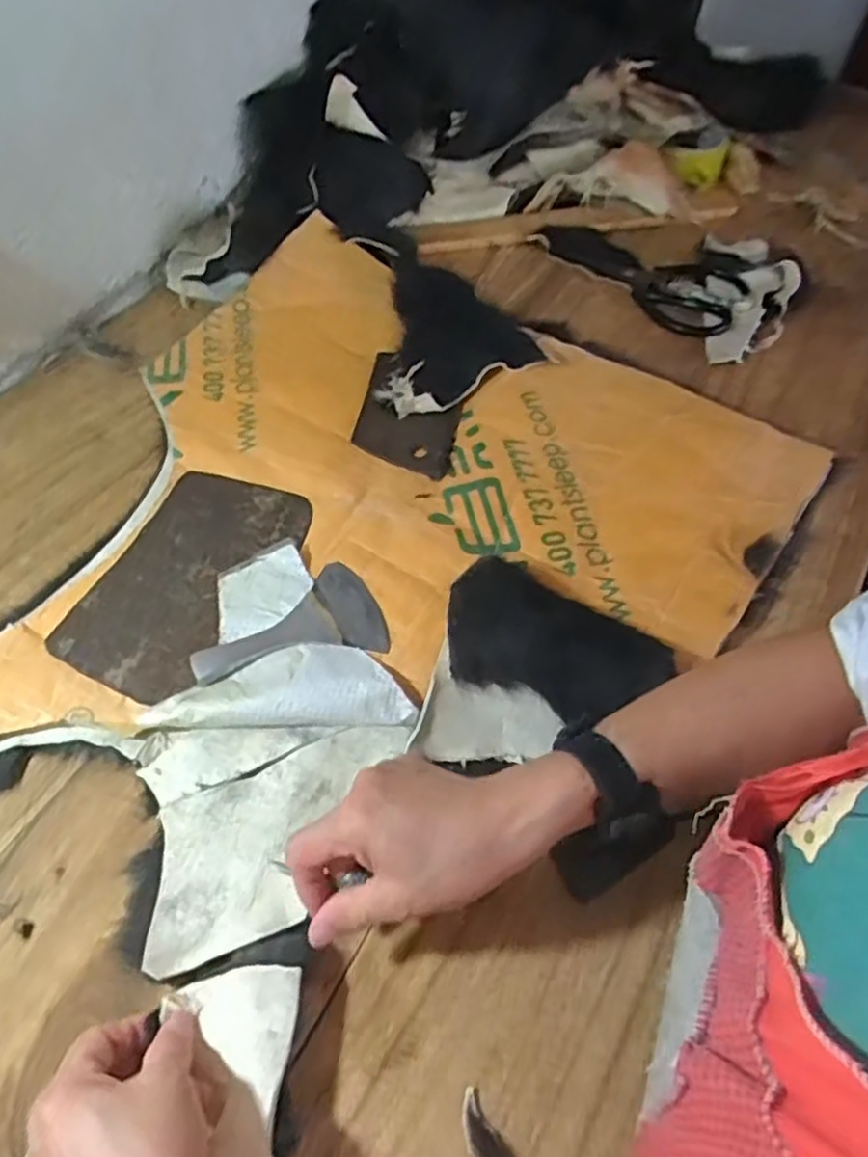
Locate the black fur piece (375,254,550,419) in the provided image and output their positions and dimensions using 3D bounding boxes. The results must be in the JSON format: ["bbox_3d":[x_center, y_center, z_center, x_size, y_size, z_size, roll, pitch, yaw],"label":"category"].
[{"bbox_3d":[-0.010,-0.253,0.732,0.166,0.020,0.199,-27,61,-17],"label":"black fur piece"}]

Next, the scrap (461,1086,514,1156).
[{"bbox_3d":[0.027,0.294,0.376,0.018,0.004,0.047,-31,62,-19],"label":"scrap"}]

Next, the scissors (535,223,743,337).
[{"bbox_3d":[0.231,-0.351,0.828,0.246,0.021,0.108,38,62,19],"label":"scissors"}]

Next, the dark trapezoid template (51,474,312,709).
[{"bbox_3d":[-0.193,-0.004,0.569,0.120,0.007,0.208,19,56,12],"label":"dark trapezoid template"}]

